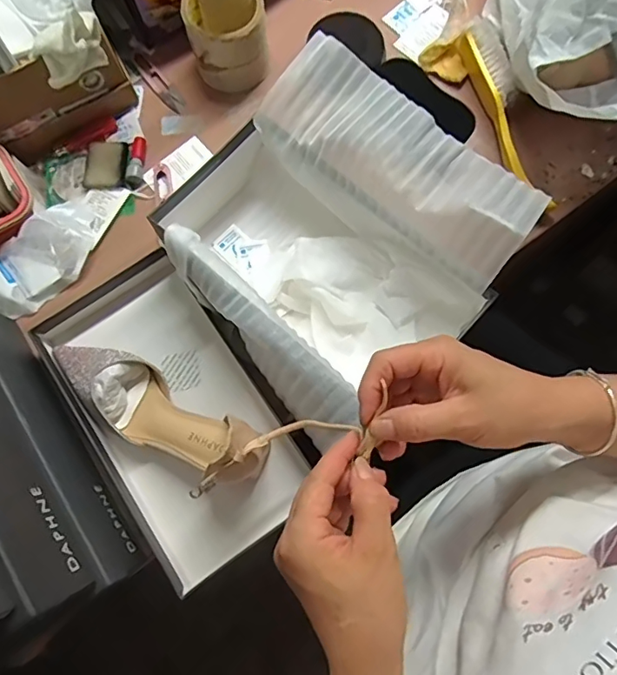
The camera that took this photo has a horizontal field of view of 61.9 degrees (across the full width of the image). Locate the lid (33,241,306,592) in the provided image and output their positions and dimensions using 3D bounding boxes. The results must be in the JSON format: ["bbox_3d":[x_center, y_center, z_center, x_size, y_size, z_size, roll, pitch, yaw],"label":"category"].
[{"bbox_3d":[-0.139,0.066,0.529,0.159,0.056,0.321,-34,79,-6],"label":"lid"}]

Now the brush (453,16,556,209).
[{"bbox_3d":[0.219,-0.244,0.566,0.031,0.052,0.217,-17,78,-3],"label":"brush"}]

